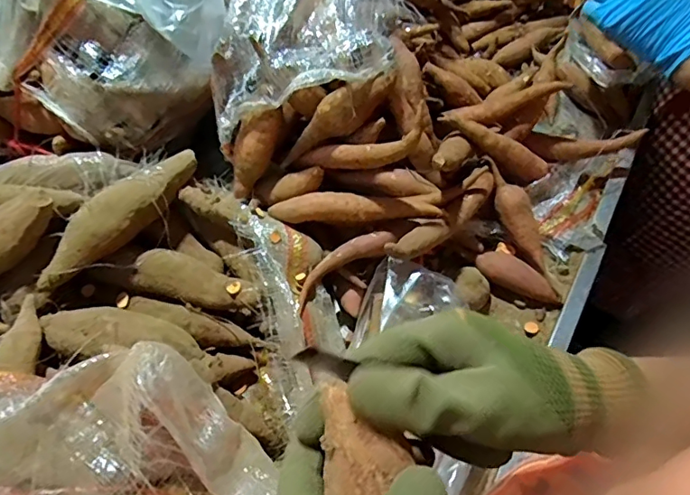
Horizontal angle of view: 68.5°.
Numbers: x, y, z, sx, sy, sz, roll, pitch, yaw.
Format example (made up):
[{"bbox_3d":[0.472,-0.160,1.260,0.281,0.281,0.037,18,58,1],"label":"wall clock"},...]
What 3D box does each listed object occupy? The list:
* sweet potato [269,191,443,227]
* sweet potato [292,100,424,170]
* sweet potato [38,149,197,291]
[{"bbox_3d":[0.010,-0.041,0.535,0.177,0.028,0.034,0,64,3],"label":"sweet potato"},{"bbox_3d":[0.004,-0.100,0.513,0.183,0.026,0.039,-2,57,44],"label":"sweet potato"},{"bbox_3d":[-0.231,-0.035,0.523,0.048,0.044,0.204,35,71,19],"label":"sweet potato"}]

